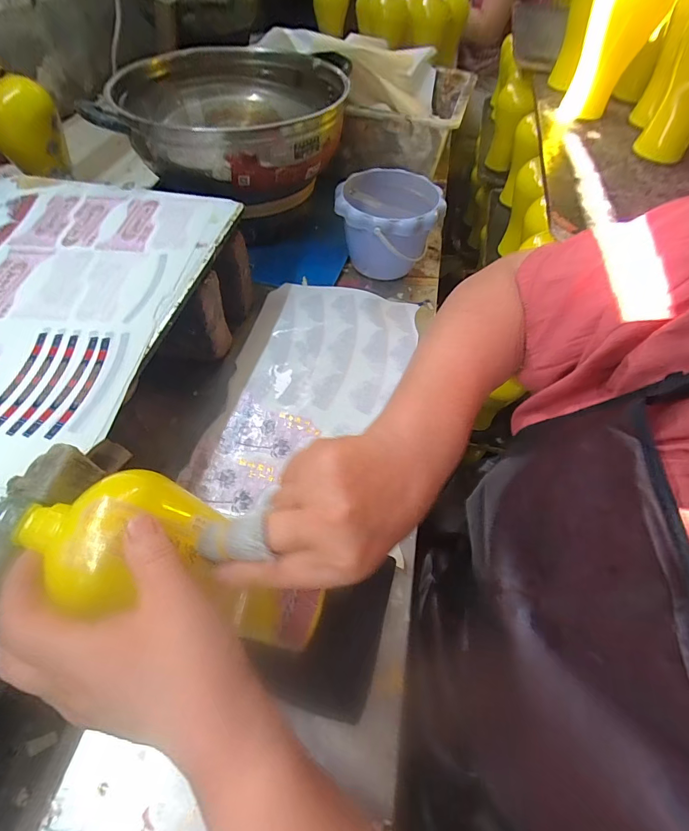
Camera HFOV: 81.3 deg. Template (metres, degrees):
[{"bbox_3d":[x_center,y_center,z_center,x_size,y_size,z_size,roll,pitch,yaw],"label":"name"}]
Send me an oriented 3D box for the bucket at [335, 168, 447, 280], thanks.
[{"bbox_3d":[0.064,-0.291,0.624,0.150,0.112,0.160,2,56,-2],"label":"bucket"}]

